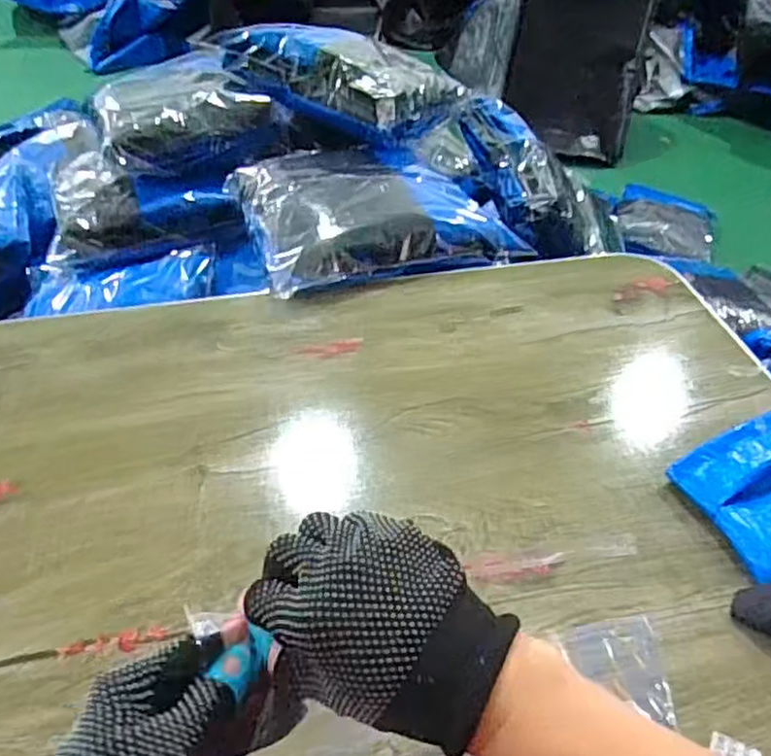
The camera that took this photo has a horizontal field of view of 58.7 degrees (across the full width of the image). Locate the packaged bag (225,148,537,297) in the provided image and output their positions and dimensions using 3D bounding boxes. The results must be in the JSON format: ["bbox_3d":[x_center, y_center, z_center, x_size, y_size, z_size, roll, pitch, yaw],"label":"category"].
[{"bbox_3d":[-0.011,-0.210,0.835,0.309,0.064,0.222,-14,48,-17],"label":"packaged bag"}]

